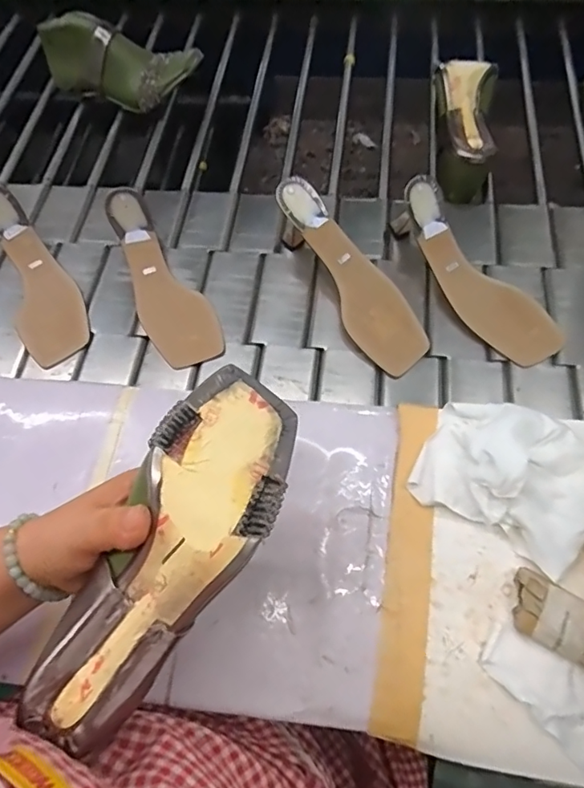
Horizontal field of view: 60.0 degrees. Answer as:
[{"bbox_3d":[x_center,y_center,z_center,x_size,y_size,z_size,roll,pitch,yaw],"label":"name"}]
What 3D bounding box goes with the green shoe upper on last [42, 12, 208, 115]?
[{"bbox_3d":[-0.245,-0.460,0.720,0.227,0.099,0.075,14,65,10],"label":"green shoe upper on last"}]

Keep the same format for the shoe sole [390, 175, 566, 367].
[{"bbox_3d":[0.192,-0.129,0.531,0.070,0.071,0.224,-36,70,-13],"label":"shoe sole"}]

